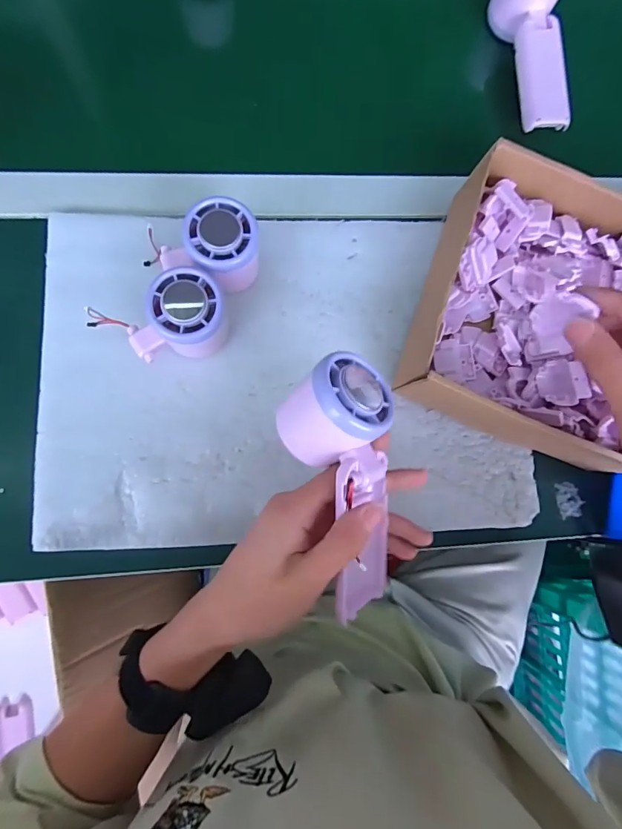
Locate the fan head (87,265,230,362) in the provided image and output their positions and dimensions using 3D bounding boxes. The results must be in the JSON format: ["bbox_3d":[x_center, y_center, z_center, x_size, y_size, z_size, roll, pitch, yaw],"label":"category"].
[{"bbox_3d":[-0.104,-0.071,0.329,0.081,0.055,0.056,-28,86,-9],"label":"fan head"}]

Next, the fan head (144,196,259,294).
[{"bbox_3d":[-0.086,-0.128,0.337,0.090,0.055,0.064,-6,83,-7],"label":"fan head"}]

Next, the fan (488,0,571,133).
[{"bbox_3d":[0.212,-0.347,0.401,0.051,0.047,0.160,-6,84,-5],"label":"fan"}]

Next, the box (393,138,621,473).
[{"bbox_3d":[0.192,-0.083,0.357,0.198,0.064,0.210,27,81,-2],"label":"box"}]

